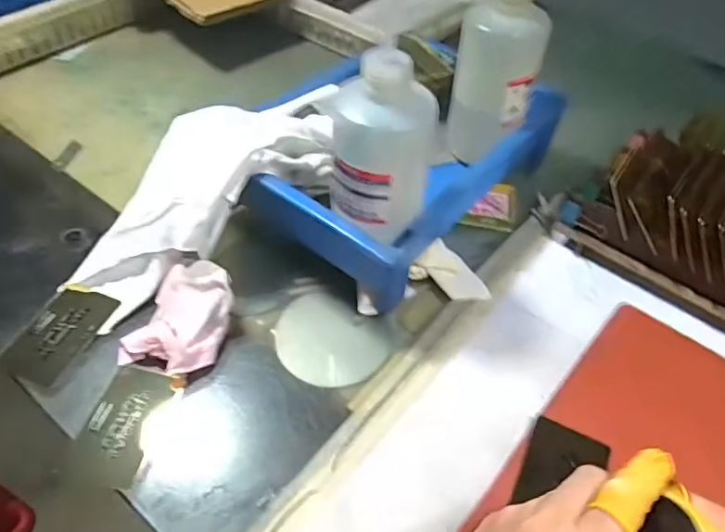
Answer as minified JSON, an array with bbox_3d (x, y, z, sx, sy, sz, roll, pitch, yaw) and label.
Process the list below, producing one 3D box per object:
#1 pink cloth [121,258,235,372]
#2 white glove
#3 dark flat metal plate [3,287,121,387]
[{"bbox_3d":[-0.139,0.037,0.428,0.066,0.035,0.085,14,48,9],"label":"pink cloth"},{"bbox_3d":[-0.142,-0.062,0.460,0.248,0.058,0.106,-42,59,-6],"label":"white glove"},{"bbox_3d":[-0.234,0.051,0.431,0.053,0.006,0.081,18,52,14],"label":"dark flat metal plate"}]

